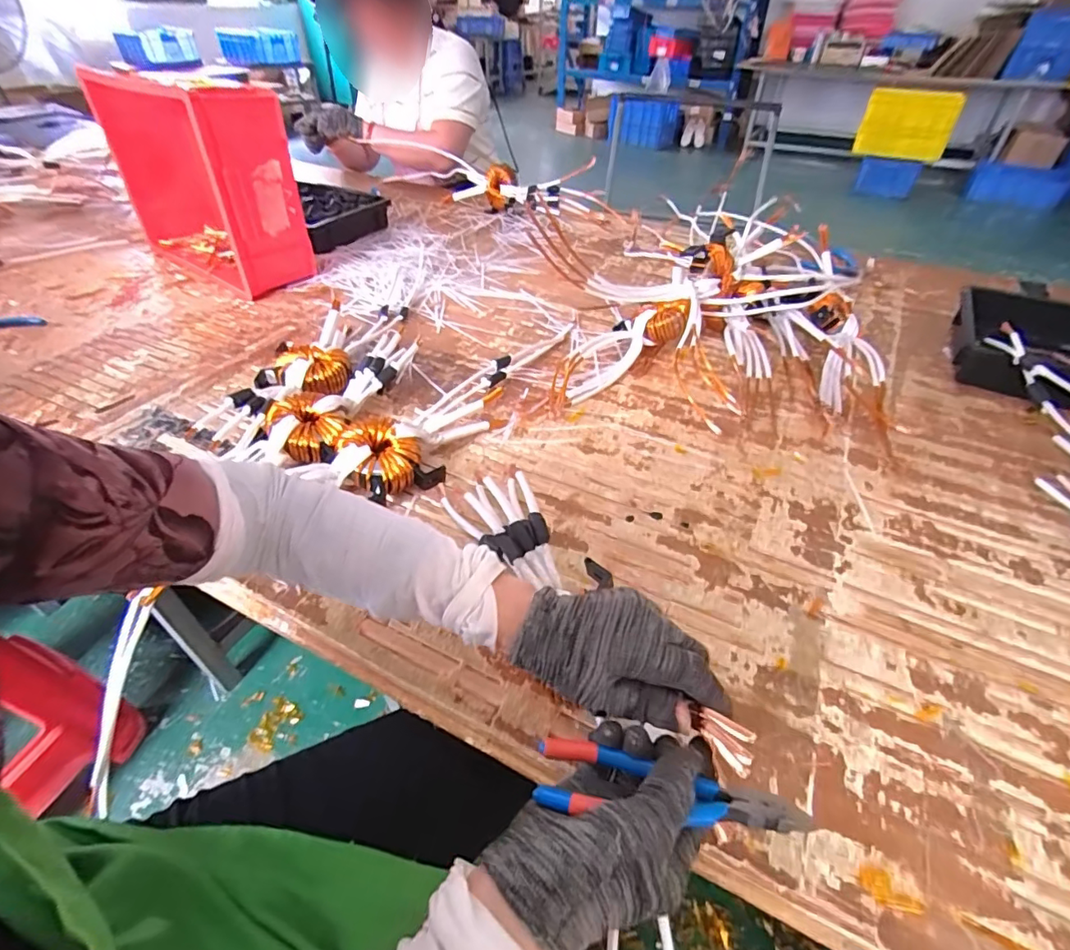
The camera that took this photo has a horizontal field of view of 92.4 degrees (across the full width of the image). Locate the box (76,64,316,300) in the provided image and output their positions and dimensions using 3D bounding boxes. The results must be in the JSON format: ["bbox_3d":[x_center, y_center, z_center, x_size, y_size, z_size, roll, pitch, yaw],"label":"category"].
[{"bbox_3d":[-0.607,-0.532,0.932,0.423,0.287,0.150,28,50,25],"label":"box"}]

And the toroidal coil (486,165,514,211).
[{"bbox_3d":[-0.081,-0.703,1.267,0.090,0.097,0.042,30,51,26],"label":"toroidal coil"}]

